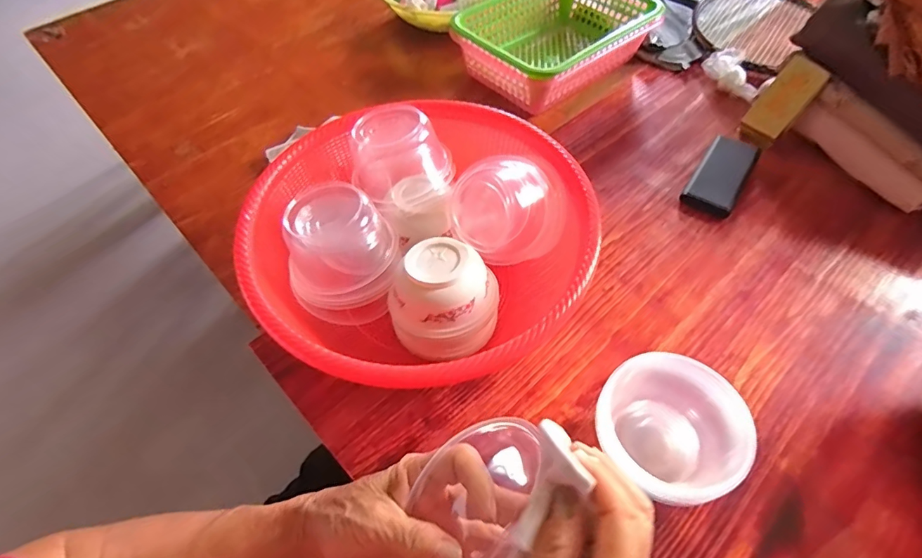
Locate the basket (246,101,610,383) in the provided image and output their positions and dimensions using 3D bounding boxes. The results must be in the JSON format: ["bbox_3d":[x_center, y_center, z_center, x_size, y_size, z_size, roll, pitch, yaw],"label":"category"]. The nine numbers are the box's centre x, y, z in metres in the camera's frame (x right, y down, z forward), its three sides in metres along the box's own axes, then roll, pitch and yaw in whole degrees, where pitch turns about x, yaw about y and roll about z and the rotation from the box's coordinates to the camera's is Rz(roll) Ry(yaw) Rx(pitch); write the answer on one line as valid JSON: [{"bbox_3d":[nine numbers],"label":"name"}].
[{"bbox_3d":[-0.042,-0.033,0.496,0.329,0.135,0.327,-1,55,1],"label":"basket"}]

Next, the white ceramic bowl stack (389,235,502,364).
[{"bbox_3d":[-0.018,0.029,0.478,0.107,0.100,0.100,29,61,20],"label":"white ceramic bowl stack"}]

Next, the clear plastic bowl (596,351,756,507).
[{"bbox_3d":[0.172,0.134,0.403,0.109,0.095,0.115,-39,63,-23],"label":"clear plastic bowl"}]

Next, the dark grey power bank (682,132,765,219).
[{"bbox_3d":[0.354,-0.142,0.634,0.063,0.015,0.149,30,61,20],"label":"dark grey power bank"}]

